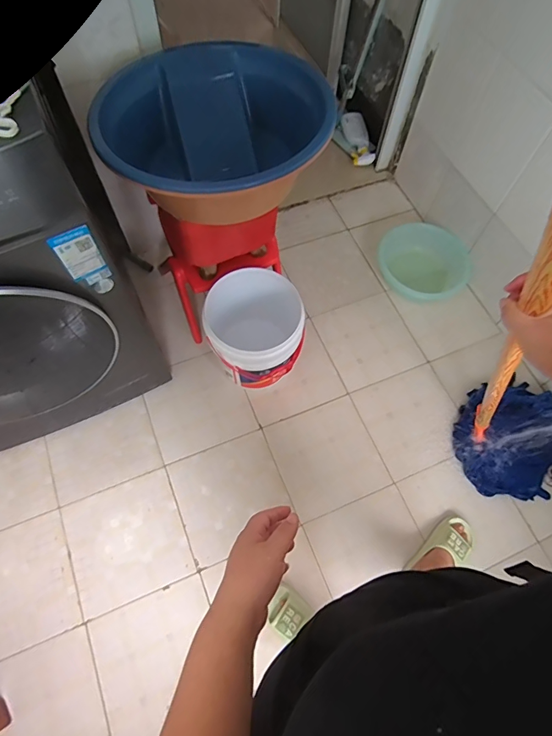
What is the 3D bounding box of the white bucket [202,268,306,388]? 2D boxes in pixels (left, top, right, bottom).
[{"bbox_3d":[-0.059,-0.091,1.218,0.254,0.286,0.254,1,65,-1],"label":"white bucket"}]

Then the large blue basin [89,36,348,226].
[{"bbox_3d":[-0.147,-0.517,0.921,0.457,0.168,0.442,1,65,-1],"label":"large blue basin"}]

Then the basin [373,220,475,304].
[{"bbox_3d":[0.518,-0.367,1.494,0.306,0.093,0.299,1,67,-2],"label":"basin"}]

